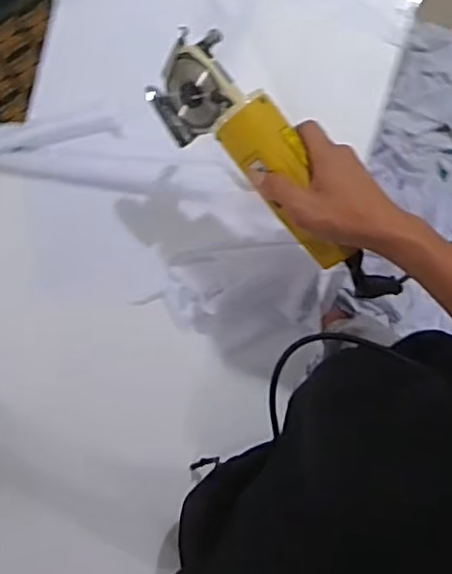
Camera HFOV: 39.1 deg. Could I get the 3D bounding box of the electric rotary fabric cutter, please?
[{"bbox_3d":[0.047,-0.105,0.589,0.085,0.066,0.287,-43,93,-1],"label":"electric rotary fabric cutter"}]

